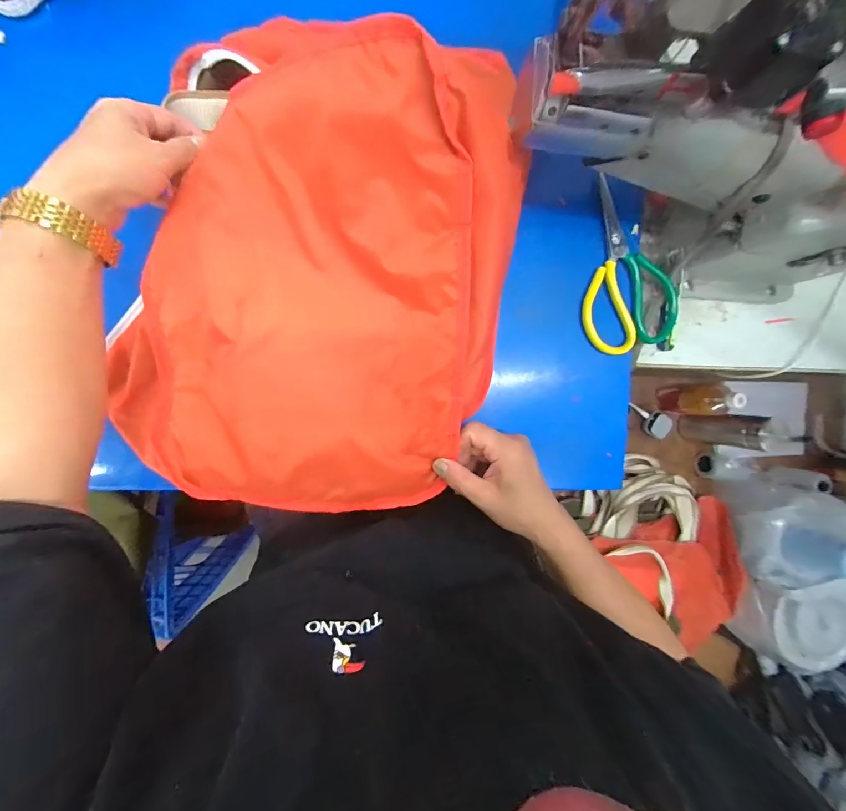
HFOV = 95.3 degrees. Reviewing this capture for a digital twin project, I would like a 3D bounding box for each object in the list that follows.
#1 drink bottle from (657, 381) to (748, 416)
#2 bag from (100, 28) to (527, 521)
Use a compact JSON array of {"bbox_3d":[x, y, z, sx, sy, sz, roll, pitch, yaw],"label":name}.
[{"bbox_3d":[0.620,-0.014,0.870,0.057,0.178,0.074,3,92,-10],"label":"drink bottle"},{"bbox_3d":[-0.114,-0.087,0.343,0.352,0.076,0.375,6,107,2],"label":"bag"}]

